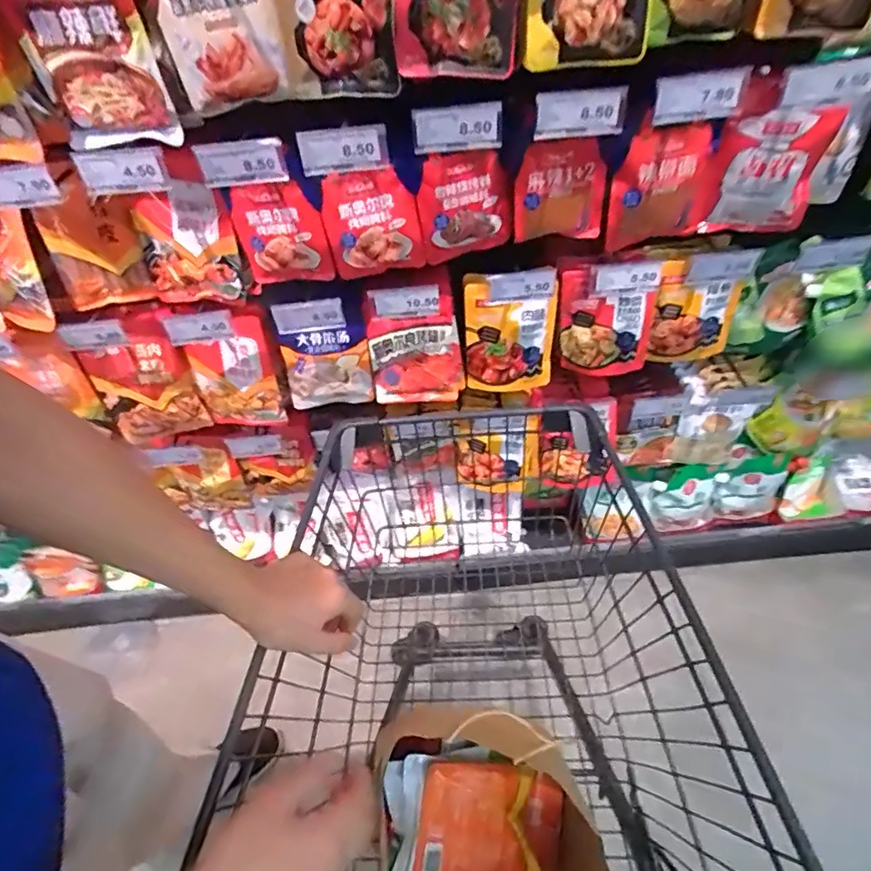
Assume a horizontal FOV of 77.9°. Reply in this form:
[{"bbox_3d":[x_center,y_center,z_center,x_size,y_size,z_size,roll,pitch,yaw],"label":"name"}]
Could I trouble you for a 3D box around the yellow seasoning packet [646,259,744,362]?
[{"bbox_3d":[0.436,-0.202,0.901,0.136,0.179,0.027,-1,49,6],"label":"yellow seasoning packet"}]

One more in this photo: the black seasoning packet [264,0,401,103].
[{"bbox_3d":[-0.115,-0.459,0.577,0.146,0.161,0.031,-1,49,5],"label":"black seasoning packet"}]

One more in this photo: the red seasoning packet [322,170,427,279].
[{"bbox_3d":[-0.085,-0.286,0.741,0.123,0.133,0.036,-2,49,4],"label":"red seasoning packet"}]

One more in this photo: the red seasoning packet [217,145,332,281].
[{"bbox_3d":[-0.216,-0.290,0.743,0.131,0.162,0.033,5,49,10],"label":"red seasoning packet"}]

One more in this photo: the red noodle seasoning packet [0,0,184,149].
[{"bbox_3d":[-0.403,-0.439,0.614,0.153,0.196,0.023,2,49,7],"label":"red noodle seasoning packet"}]

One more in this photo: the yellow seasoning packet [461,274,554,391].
[{"bbox_3d":[0.118,-0.160,0.878,0.142,0.197,0.027,-2,35,3],"label":"yellow seasoning packet"}]

